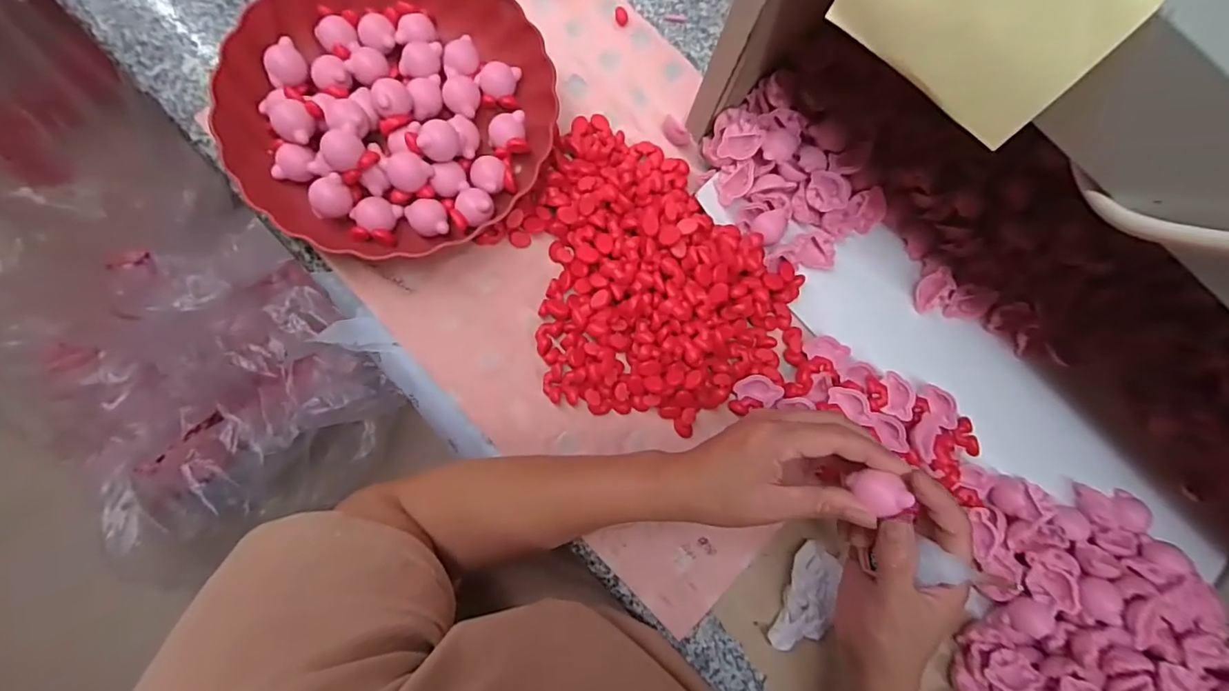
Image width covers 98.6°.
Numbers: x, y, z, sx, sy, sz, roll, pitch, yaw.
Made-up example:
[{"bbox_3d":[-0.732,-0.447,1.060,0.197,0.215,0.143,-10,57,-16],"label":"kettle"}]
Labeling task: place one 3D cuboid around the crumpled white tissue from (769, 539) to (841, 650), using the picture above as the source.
[{"bbox_3d":[0.146,0.193,0.406,0.036,0.018,0.081,21,80,-2],"label":"crumpled white tissue"}]

